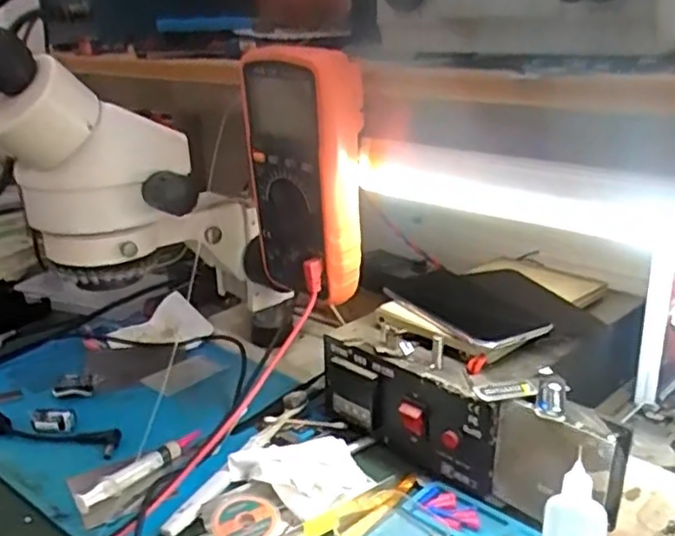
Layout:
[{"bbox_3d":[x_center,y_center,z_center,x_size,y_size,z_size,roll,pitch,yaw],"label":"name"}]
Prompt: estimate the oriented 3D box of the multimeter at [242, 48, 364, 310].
[{"bbox_3d":[-0.027,-0.066,0.495,0.084,0.176,0.043,15,26,40],"label":"multimeter"}]

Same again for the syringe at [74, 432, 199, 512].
[{"bbox_3d":[-0.151,0.156,0.527,0.013,0.018,0.106,14,25,39],"label":"syringe"}]

